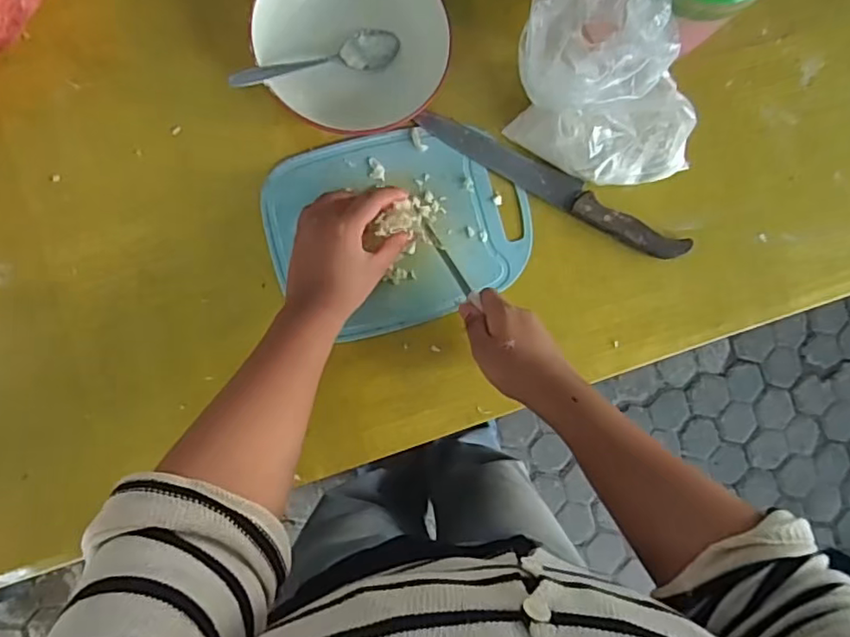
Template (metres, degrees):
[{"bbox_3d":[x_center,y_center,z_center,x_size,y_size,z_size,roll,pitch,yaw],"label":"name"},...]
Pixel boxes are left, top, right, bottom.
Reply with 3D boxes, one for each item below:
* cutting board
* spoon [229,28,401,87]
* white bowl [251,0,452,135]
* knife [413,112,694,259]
[{"bbox_3d":[-0.022,-0.088,0.576,0.242,0.012,0.180,-16,88,-7],"label":"cutting board"},{"bbox_3d":[-0.096,-0.233,0.543,0.165,0.012,0.036,-25,89,-27],"label":"spoon"},{"bbox_3d":[-0.063,-0.249,0.554,0.169,0.069,0.153,-24,93,-6],"label":"white bowl"},{"bbox_3d":[0.126,-0.130,0.586,0.288,0.019,0.029,28,84,-4],"label":"knife"}]

